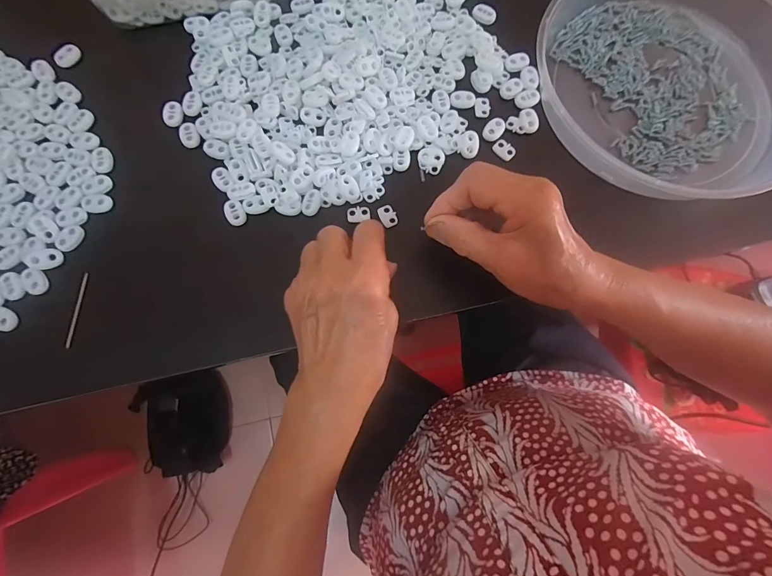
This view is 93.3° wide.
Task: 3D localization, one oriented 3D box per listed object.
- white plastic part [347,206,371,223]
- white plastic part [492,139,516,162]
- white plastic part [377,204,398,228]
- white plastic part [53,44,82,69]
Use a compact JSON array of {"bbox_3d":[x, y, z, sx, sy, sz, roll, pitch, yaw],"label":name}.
[{"bbox_3d":[-0.023,-0.061,0.301,0.019,0.004,0.013,-6,76,-3],"label":"white plastic part"},{"bbox_3d":[0.103,-0.120,0.316,0.014,0.004,0.019,-43,81,-10],"label":"white plastic part"},{"bbox_3d":[0.002,-0.060,0.300,0.014,0.004,0.020,-21,77,-6],"label":"white plastic part"},{"bbox_3d":[-0.287,-0.209,0.328,0.011,0.008,0.023,39,79,8],"label":"white plastic part"}]

